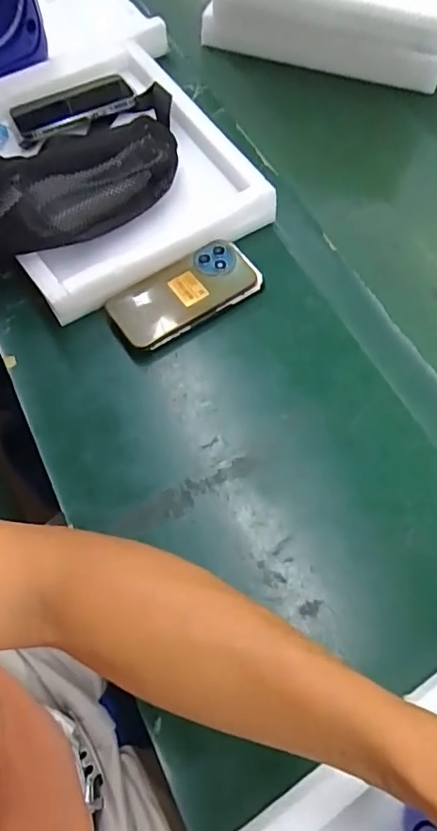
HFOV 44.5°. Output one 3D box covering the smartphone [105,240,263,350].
[{"bbox_3d":[-0.036,-0.132,0.578,0.161,0.016,0.074,-30,66,-12],"label":"smartphone"}]

